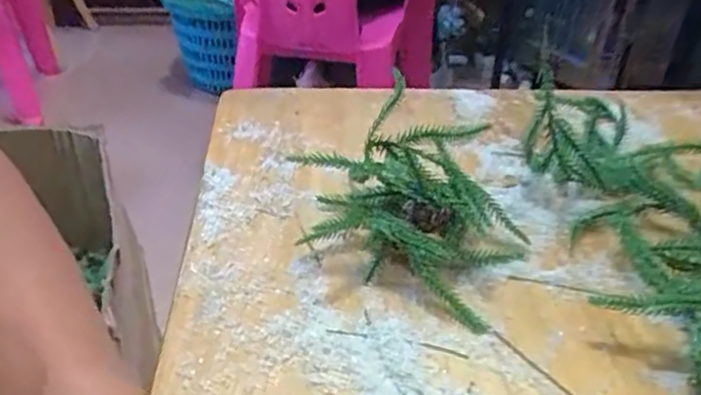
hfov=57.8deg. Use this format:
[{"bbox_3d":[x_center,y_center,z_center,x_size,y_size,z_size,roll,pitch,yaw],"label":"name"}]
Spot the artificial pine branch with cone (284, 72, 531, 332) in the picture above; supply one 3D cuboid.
[{"bbox_3d":[0.053,-0.011,0.396,0.130,0.064,0.143,21,39,26],"label":"artificial pine branch with cone"}]

